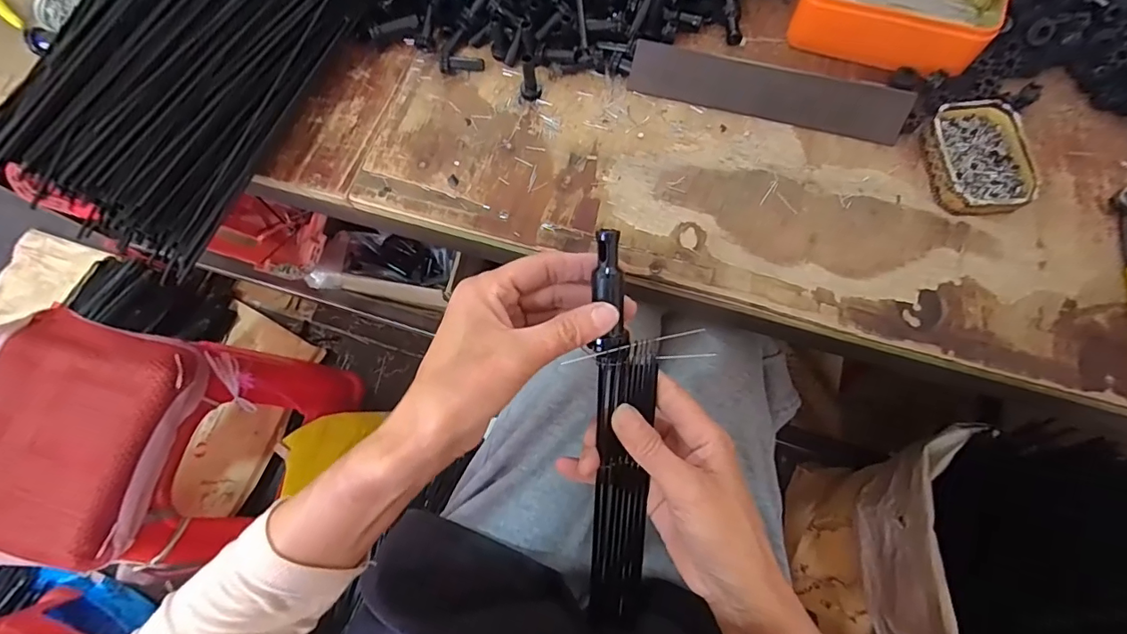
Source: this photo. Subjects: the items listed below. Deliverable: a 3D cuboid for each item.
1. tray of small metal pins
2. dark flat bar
[{"bbox_3d":[0.314,-0.122,0.375,0.063,0.021,0.089,-2,72,3],"label":"tray of small metal pins"},{"bbox_3d":[0.163,-0.185,0.407,0.216,0.010,0.040,16,106,9],"label":"dark flat bar"}]

